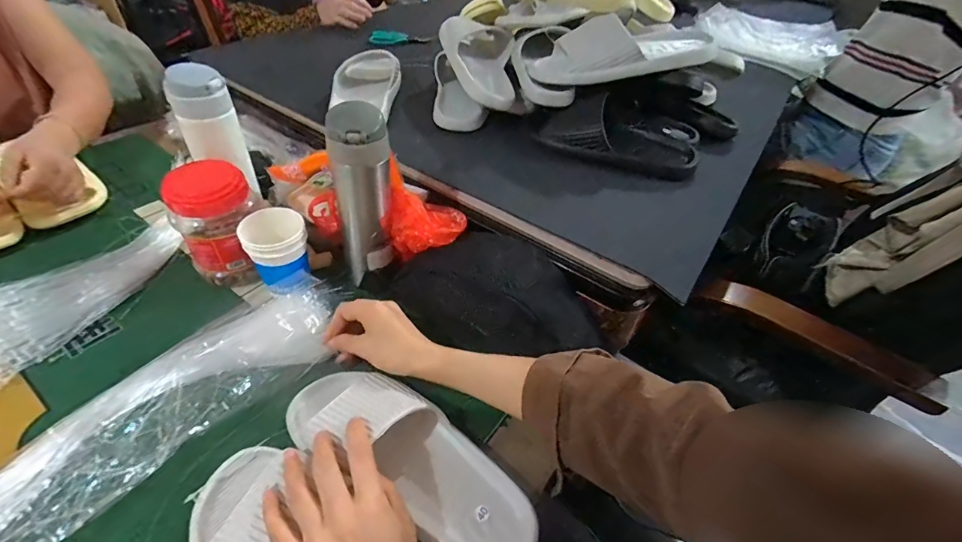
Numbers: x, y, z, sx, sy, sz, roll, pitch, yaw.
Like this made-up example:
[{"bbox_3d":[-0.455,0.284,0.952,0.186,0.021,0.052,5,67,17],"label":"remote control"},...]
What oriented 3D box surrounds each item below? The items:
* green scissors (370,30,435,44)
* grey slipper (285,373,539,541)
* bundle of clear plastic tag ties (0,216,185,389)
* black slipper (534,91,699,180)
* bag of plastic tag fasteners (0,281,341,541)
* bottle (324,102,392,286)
[{"bbox_3d":[-0.177,-0.524,0.972,0.141,0.018,0.067,-2,45,-8],"label":"green scissors"},{"bbox_3d":[-0.066,0.169,0.393,0.256,0.063,0.095,33,50,16],"label":"grey slipper"},{"bbox_3d":[-0.479,0.022,0.512,0.121,0.031,0.251,28,48,21],"label":"bundle of clear plastic tag ties"},{"bbox_3d":[0.202,-0.203,0.644,0.242,0.068,0.086,16,45,10],"label":"black slipper"},{"bbox_3d":[-0.311,0.129,0.390,0.122,0.054,0.389,31,49,23],"label":"bag of plastic tag fasteners"},{"bbox_3d":[-0.135,-0.088,0.503,0.063,0.188,0.058,-6,45,-12],"label":"bottle"}]

